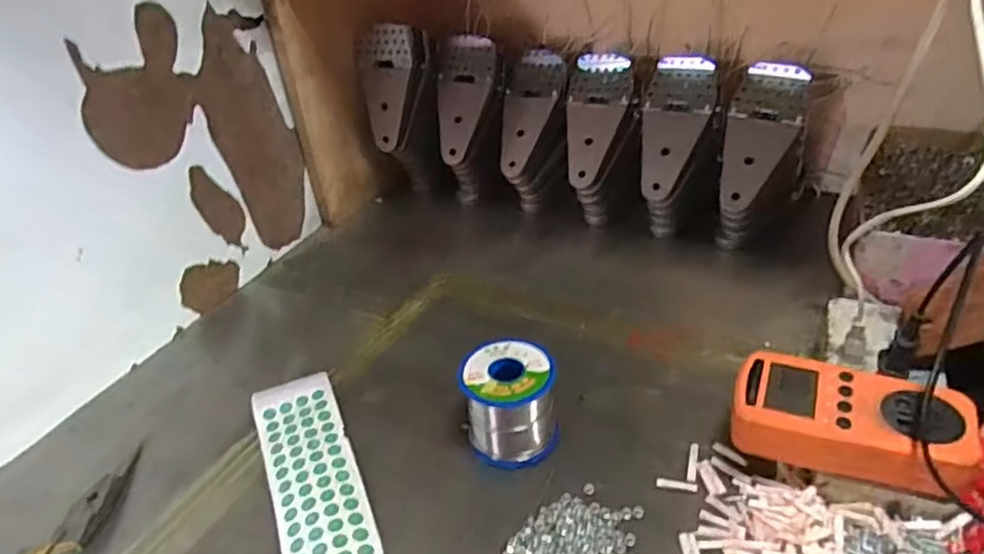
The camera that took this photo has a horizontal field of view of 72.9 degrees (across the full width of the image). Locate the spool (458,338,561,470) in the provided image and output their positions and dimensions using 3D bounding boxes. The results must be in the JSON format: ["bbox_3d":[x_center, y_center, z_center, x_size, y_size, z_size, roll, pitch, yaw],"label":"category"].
[{"bbox_3d":[0.013,0.088,0.478,0.066,0.064,0.062,-7,34,0],"label":"spool"}]

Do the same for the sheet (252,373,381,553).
[{"bbox_3d":[-0.126,0.140,0.471,0.059,0.011,0.210,-18,35,-16],"label":"sheet"}]

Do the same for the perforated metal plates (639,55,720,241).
[{"bbox_3d":[0.186,-0.131,0.681,0.070,0.177,0.050,11,5,25],"label":"perforated metal plates"}]

